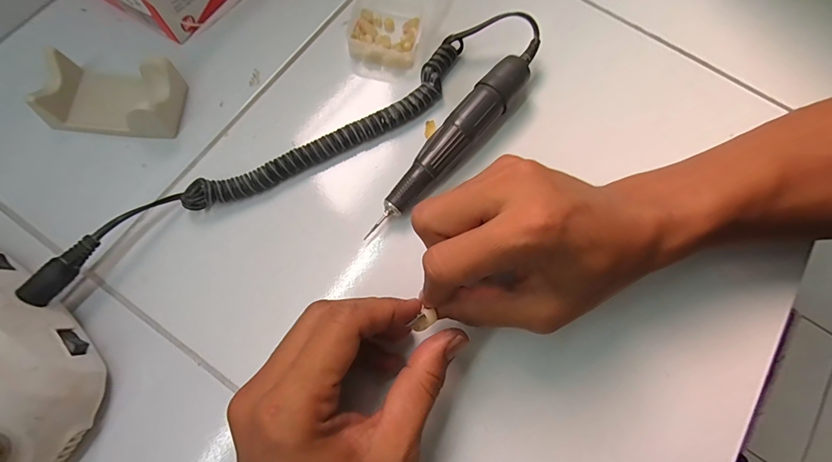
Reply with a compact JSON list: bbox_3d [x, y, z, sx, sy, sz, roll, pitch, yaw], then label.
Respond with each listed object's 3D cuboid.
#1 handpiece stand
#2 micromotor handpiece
[{"bbox_3d":[-0.212,-0.095,0.271,0.085,0.033,0.048,4,73,-1],"label":"handpiece stand"},{"bbox_3d":[0.032,-0.071,0.273,0.026,0.029,0.182,41,76,9],"label":"micromotor handpiece"}]

